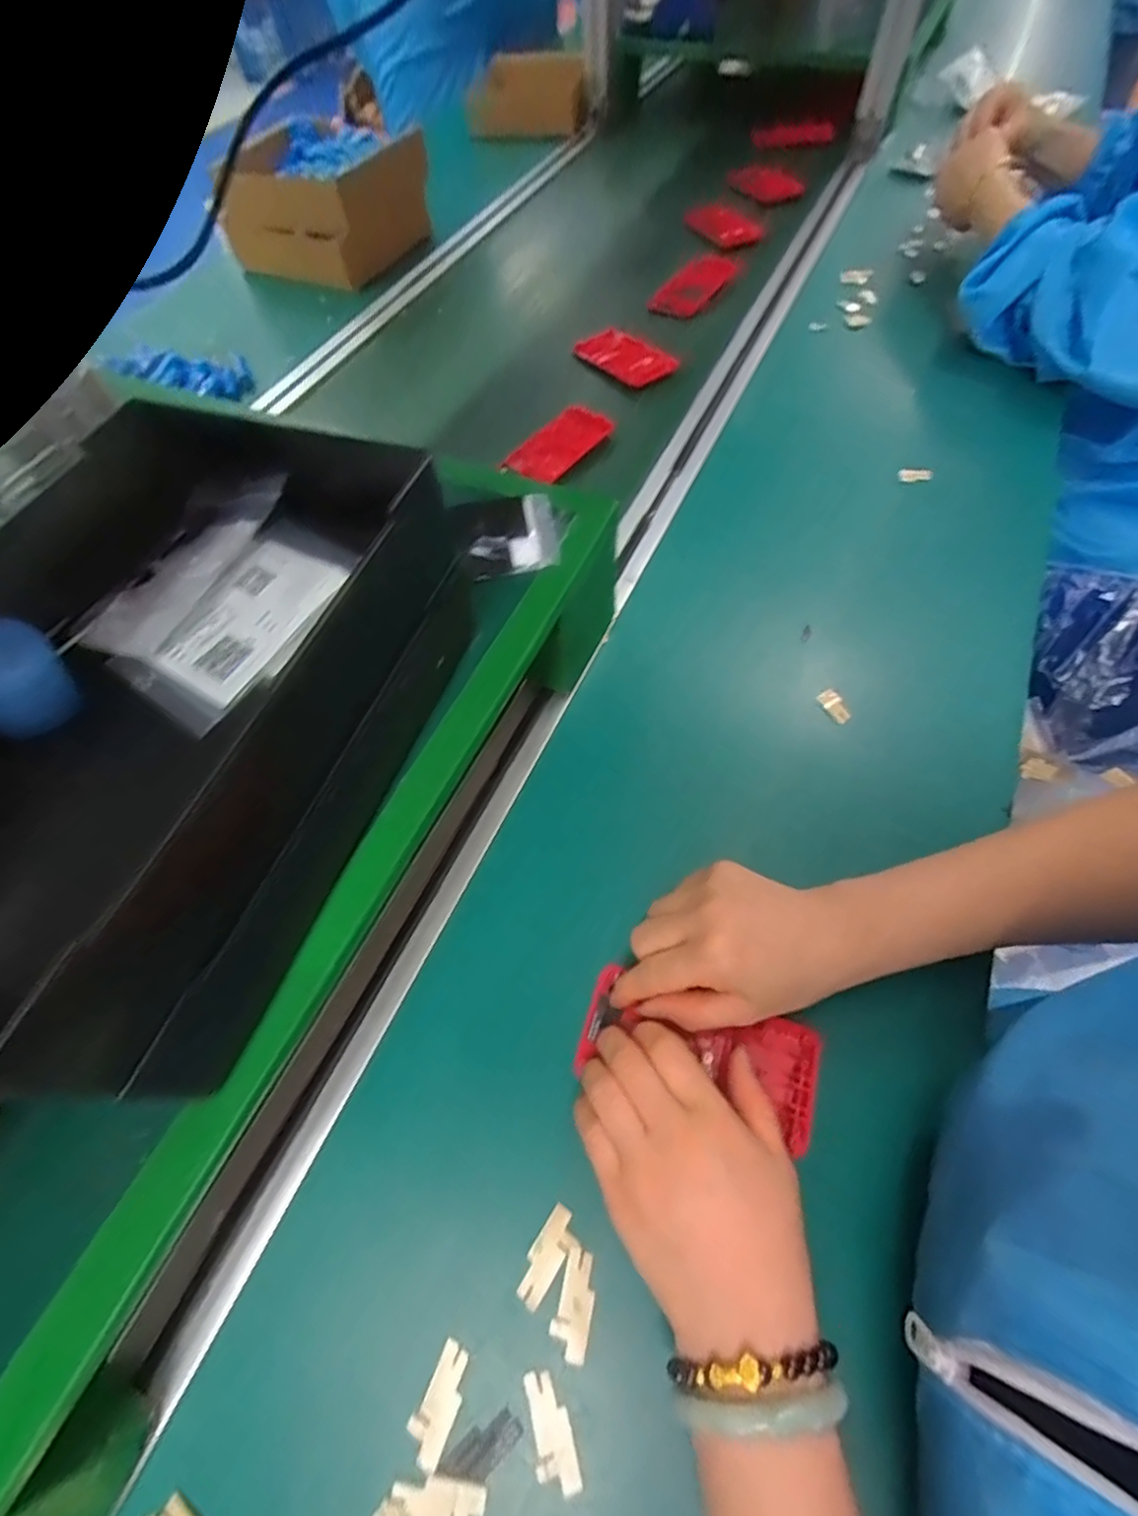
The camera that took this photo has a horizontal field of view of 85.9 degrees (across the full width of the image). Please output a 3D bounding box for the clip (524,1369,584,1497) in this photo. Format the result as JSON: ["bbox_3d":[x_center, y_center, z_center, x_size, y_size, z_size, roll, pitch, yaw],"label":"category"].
[{"bbox_3d":[-0.007,0.292,0.264,0.017,0.004,0.040,-15,59,-6],"label":"clip"}]

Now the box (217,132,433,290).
[{"bbox_3d":[-0.321,-0.726,0.805,0.217,0.102,0.196,15,61,12],"label":"box"}]

